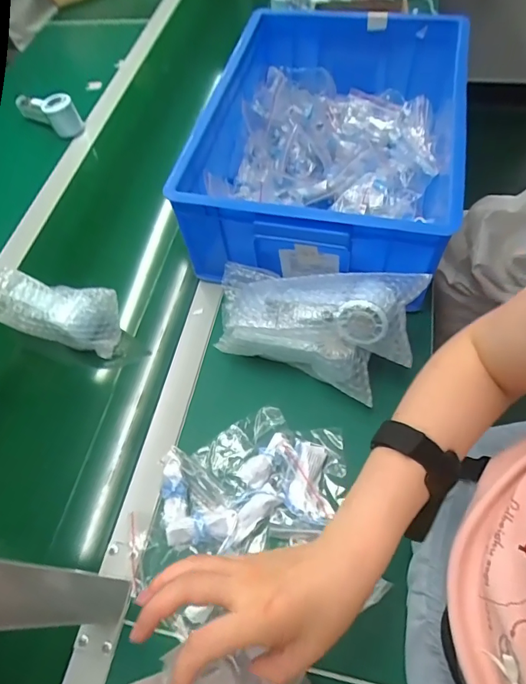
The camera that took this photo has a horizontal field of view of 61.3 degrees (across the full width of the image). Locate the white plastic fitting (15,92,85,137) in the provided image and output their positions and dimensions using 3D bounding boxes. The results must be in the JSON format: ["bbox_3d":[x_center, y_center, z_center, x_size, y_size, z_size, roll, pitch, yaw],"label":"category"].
[{"bbox_3d":[-0.410,-0.440,0.855,0.120,0.066,0.055,29,65,19],"label":"white plastic fitting"}]

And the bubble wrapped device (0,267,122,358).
[{"bbox_3d":[-0.286,-0.048,0.597,0.189,0.049,0.074,15,61,12],"label":"bubble wrapped device"}]

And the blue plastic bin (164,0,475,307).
[{"bbox_3d":[0.106,-0.304,0.660,0.330,0.140,0.461,11,60,10],"label":"blue plastic bin"}]

